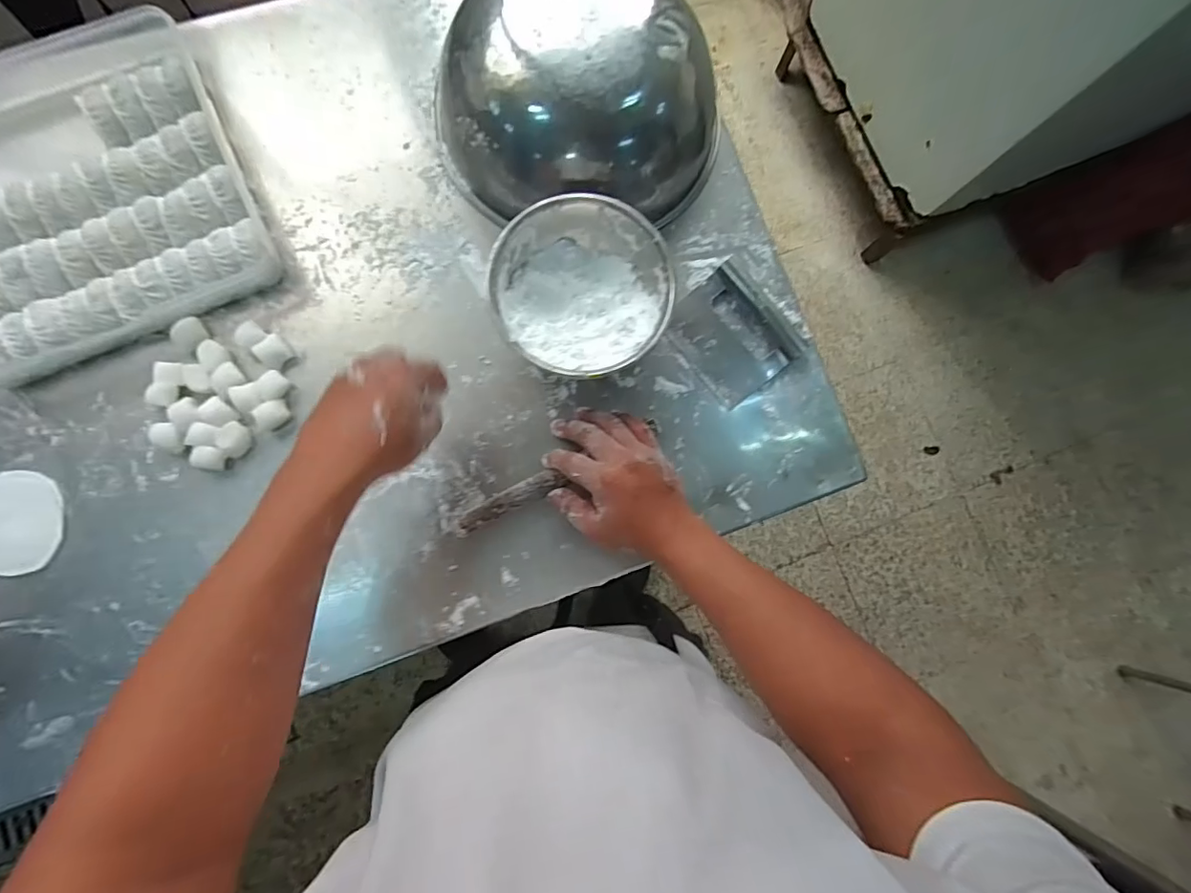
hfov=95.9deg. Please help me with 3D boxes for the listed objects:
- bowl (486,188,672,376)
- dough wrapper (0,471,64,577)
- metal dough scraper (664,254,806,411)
[{"bbox_3d":[-0.015,-0.148,0.529,0.161,0.076,0.155,-13,85,-5],"label":"bowl"},{"bbox_3d":[-0.547,0.071,0.501,0.085,0.007,0.093,-2,84,-4],"label":"dough wrapper"},{"bbox_3d":[0.146,-0.120,0.568,0.110,0.016,0.124,-38,88,-7],"label":"metal dough scraper"}]

